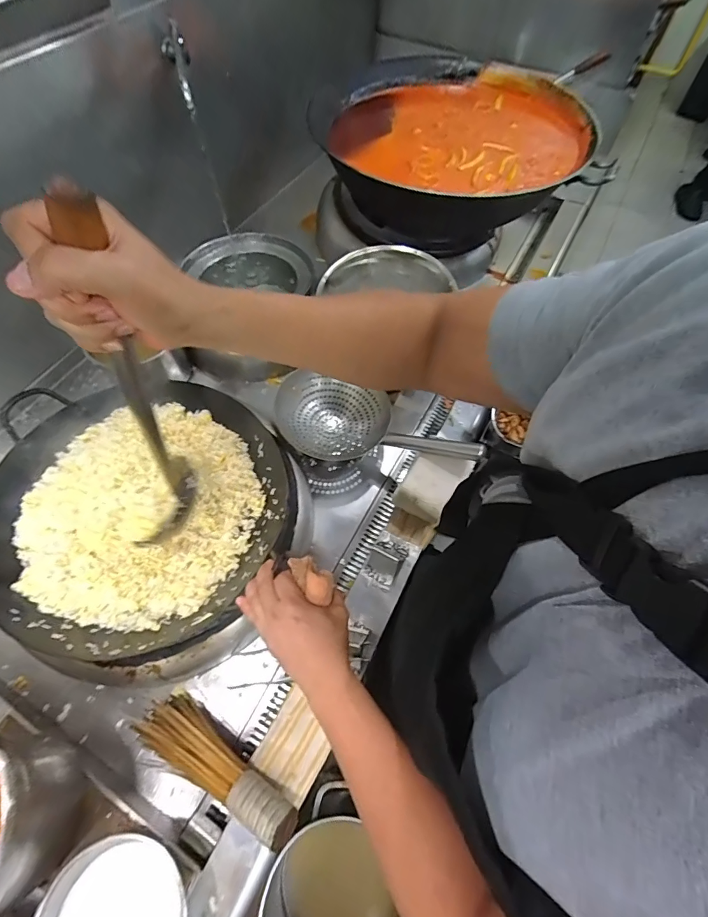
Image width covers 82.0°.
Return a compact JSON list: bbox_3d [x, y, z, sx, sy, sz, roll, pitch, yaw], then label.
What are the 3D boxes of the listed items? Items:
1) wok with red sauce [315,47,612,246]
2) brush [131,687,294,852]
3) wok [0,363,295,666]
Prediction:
[{"bbox_3d":[0.245,-0.787,1.063,0.586,0.217,0.687,-5,59,-4],"label":"wok with red sauce"},{"bbox_3d":[-0.198,0.432,0.576,0.269,0.038,0.074,17,59,28],"label":"brush"},{"bbox_3d":[-0.309,0.077,0.637,0.396,0.118,0.401,-3,59,-3],"label":"wok"}]

